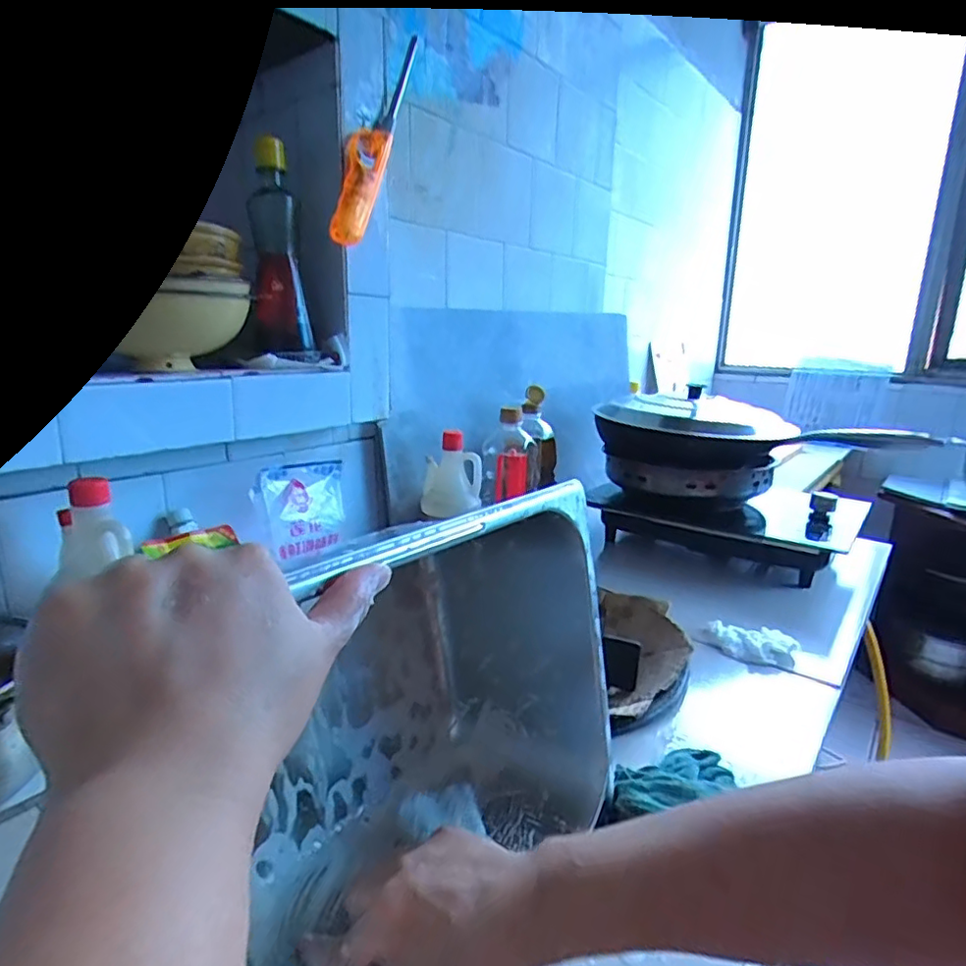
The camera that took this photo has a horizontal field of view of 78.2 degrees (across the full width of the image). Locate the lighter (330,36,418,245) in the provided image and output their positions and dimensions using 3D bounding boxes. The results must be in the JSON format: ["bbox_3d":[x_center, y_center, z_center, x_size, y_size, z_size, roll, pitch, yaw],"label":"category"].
[{"bbox_3d":[-0.119,-0.397,0.678,0.026,0.277,0.048,8,-16,27],"label":"lighter"}]

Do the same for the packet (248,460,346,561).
[{"bbox_3d":[-0.214,0.030,0.709,0.011,0.106,0.123,-4,4,38],"label":"packet"}]

